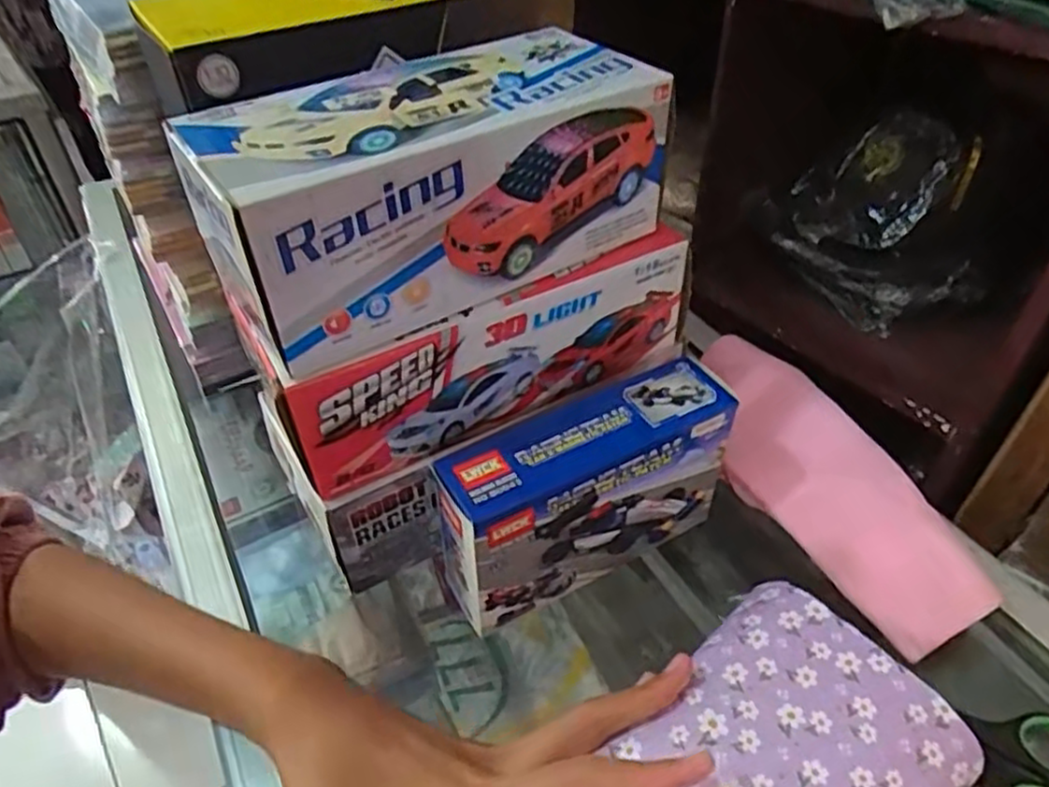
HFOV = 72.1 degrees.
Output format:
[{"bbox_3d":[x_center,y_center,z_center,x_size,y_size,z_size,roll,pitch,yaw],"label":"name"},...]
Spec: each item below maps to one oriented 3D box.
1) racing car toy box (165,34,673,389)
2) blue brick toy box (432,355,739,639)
[{"bbox_3d":[-0.038,-0.093,0.313,0.198,0.073,0.087,-25,48,-23],"label":"racing car toy box"},{"bbox_3d":[0.029,0.050,0.360,0.152,0.092,0.043,-22,47,-20],"label":"blue brick toy box"}]

